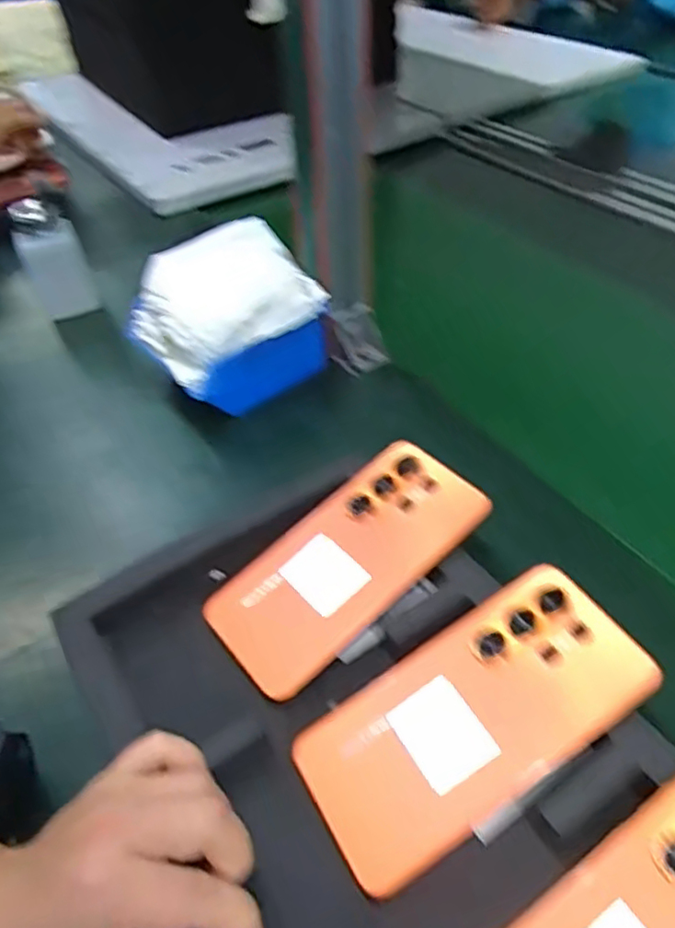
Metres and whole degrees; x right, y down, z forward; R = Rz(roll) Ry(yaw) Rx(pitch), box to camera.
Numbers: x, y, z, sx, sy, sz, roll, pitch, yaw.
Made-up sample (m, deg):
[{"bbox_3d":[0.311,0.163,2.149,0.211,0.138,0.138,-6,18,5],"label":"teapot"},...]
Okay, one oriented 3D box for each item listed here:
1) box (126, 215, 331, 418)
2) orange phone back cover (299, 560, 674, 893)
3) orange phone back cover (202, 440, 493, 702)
[{"bbox_3d":[-0.087,-0.115,0.522,0.132,0.103,0.119,-29,50,-24],"label":"box"},{"bbox_3d":[0.066,0.121,0.312,0.168,0.009,0.078,-31,50,-10],"label":"orange phone back cover"},{"bbox_3d":[0.006,0.054,0.380,0.166,0.009,0.080,-40,54,-15],"label":"orange phone back cover"}]

